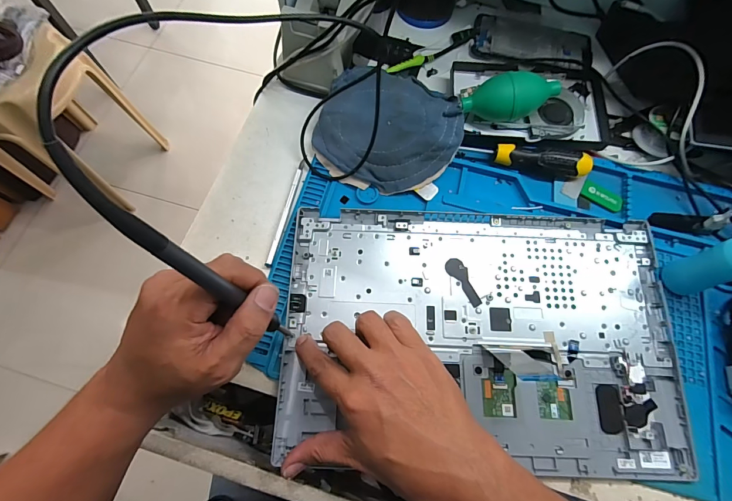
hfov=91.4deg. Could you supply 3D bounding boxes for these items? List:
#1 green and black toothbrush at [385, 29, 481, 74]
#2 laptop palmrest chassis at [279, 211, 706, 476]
[{"bbox_3d":[0.091,-0.258,0.458,0.146,0.016,0.016,-29,74,-11],"label":"green and black toothbrush"},{"bbox_3d":[0.106,0.075,0.341,0.360,0.008,0.230,2,70,-1],"label":"laptop palmrest chassis"}]

